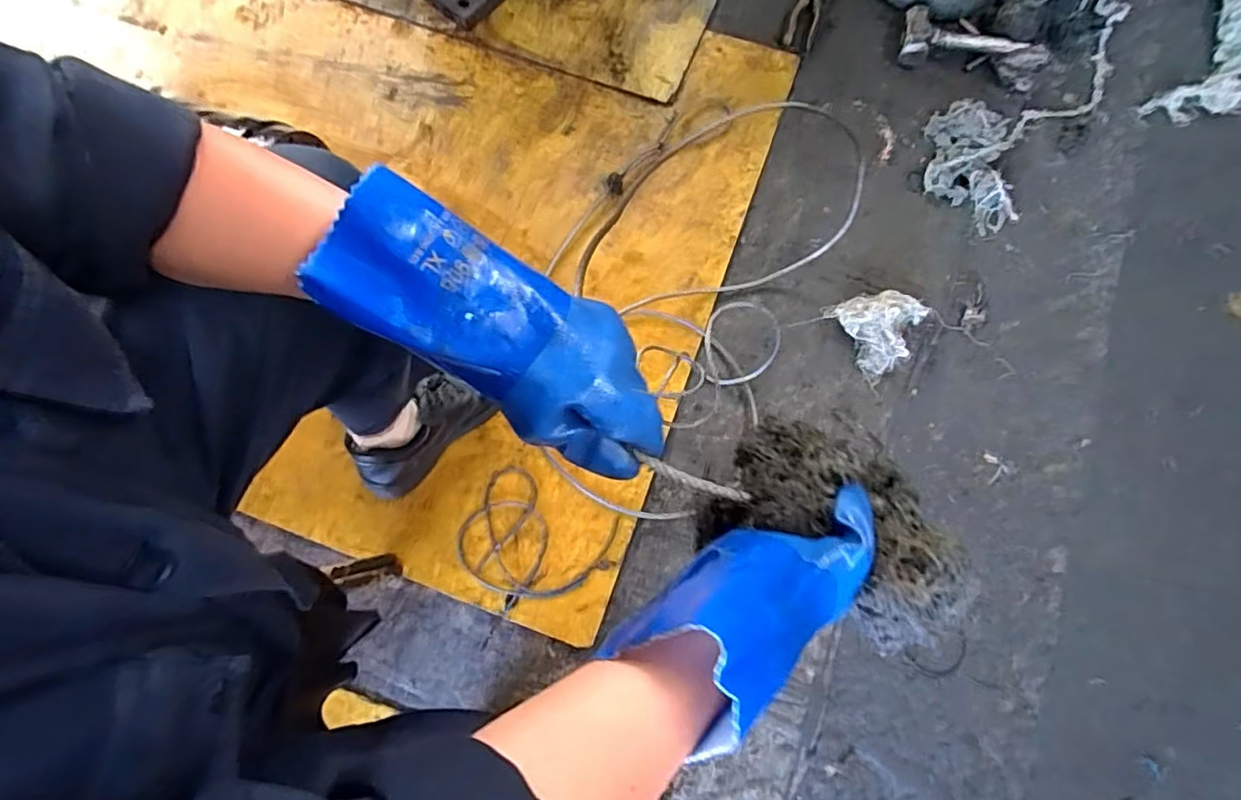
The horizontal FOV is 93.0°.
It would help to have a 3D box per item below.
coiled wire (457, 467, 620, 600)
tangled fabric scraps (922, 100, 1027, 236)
[{"bbox_3d":[-0.123,0.193,0.807,0.194,0.019,0.163,27,76,8],"label":"coiled wire"},{"bbox_3d":[0.593,-0.398,0.985,0.157,0.030,0.242,10,75,3],"label":"tangled fabric scraps"}]

